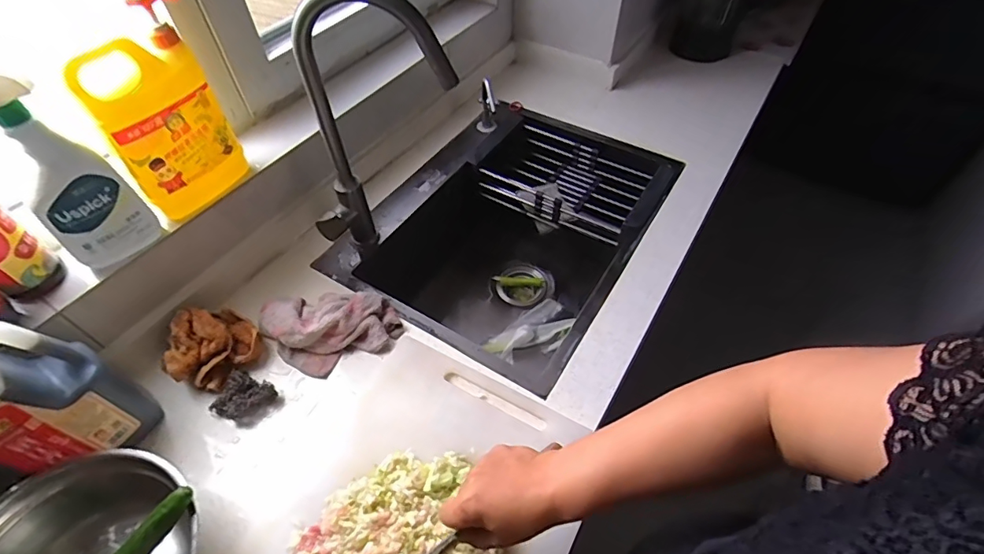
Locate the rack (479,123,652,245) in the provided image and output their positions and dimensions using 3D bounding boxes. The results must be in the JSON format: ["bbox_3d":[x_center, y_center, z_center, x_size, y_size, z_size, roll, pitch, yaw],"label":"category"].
[{"bbox_3d":[0.158,-0.197,1.042,0.318,0.075,0.195,27,58,19],"label":"rack"}]

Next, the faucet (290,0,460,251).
[{"bbox_3d":[-0.169,-0.188,0.703,0.237,0.436,0.073,-13,54,-9],"label":"faucet"}]

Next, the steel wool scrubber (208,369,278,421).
[{"bbox_3d":[-0.342,0.167,0.664,0.068,0.031,0.062,17,55,13],"label":"steel wool scrubber"}]

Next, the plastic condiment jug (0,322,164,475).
[{"bbox_3d":[-0.506,0.133,0.529,0.083,0.252,0.132,35,61,24],"label":"plastic condiment jug"}]

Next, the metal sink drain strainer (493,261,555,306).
[{"bbox_3d":[0.073,0.032,1.112,0.126,0.077,0.119,-1,53,1],"label":"metal sink drain strainer"}]

